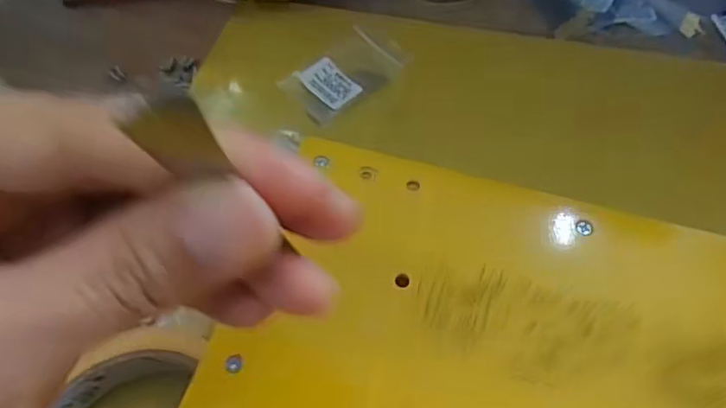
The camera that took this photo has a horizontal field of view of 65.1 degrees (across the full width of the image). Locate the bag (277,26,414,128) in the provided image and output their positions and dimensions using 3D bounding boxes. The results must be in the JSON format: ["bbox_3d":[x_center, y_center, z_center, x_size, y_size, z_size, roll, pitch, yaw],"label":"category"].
[{"bbox_3d":[-0.009,-0.070,0.303,0.042,0.005,0.067,36,67,22],"label":"bag"}]

